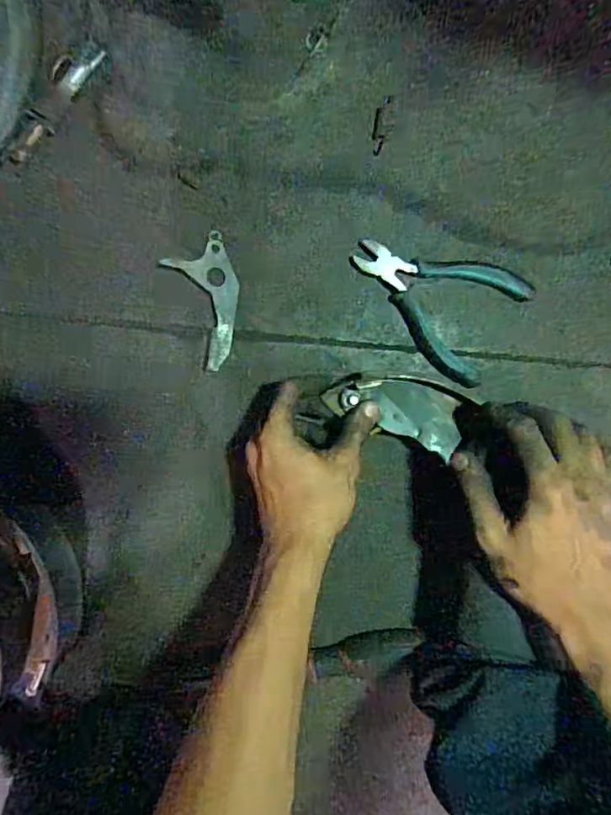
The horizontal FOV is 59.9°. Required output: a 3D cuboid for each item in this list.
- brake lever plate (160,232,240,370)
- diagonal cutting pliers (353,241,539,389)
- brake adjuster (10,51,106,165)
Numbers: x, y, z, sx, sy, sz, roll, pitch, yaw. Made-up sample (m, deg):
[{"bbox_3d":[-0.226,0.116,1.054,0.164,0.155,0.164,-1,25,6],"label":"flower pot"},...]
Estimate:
[{"bbox_3d":[-0.077,-0.090,0.452,0.053,0.004,0.103,-25,97,-12],"label":"brake lever plate"},{"bbox_3d":[0.107,-0.093,0.451,0.144,0.016,0.097,30,95,-4],"label":"diagonal cutting pliers"},{"bbox_3d":[-0.206,-0.247,0.432,0.023,0.011,0.111,33,95,-4],"label":"brake adjuster"}]

